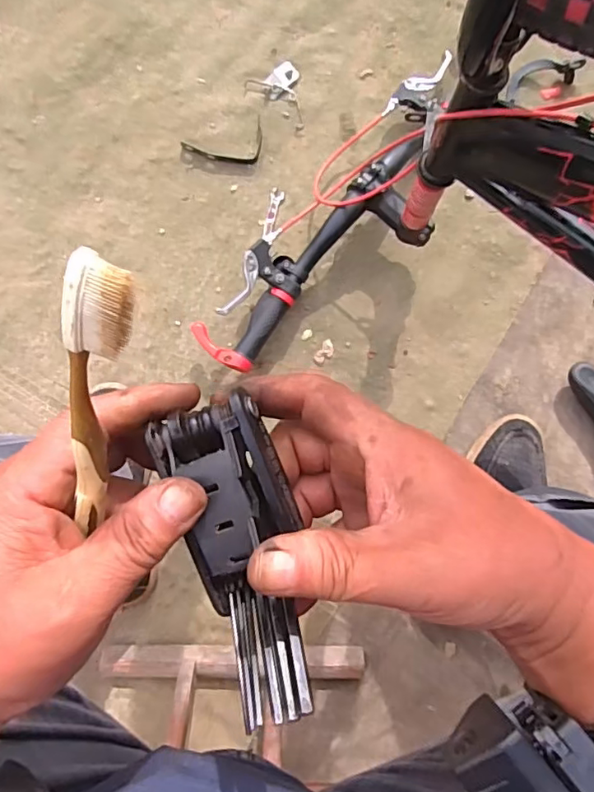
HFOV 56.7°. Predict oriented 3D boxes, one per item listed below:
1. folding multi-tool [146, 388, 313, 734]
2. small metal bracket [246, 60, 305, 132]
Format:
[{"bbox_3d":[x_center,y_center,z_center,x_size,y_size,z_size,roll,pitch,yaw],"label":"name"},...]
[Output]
[{"bbox_3d":[-0.022,0.062,0.217,0.046,0.028,0.114,-13,80,-5],"label":"folding multi-tool"},{"bbox_3d":[-0.018,-0.416,0.746,0.093,0.009,0.066,31,86,-4],"label":"small metal bracket"}]

